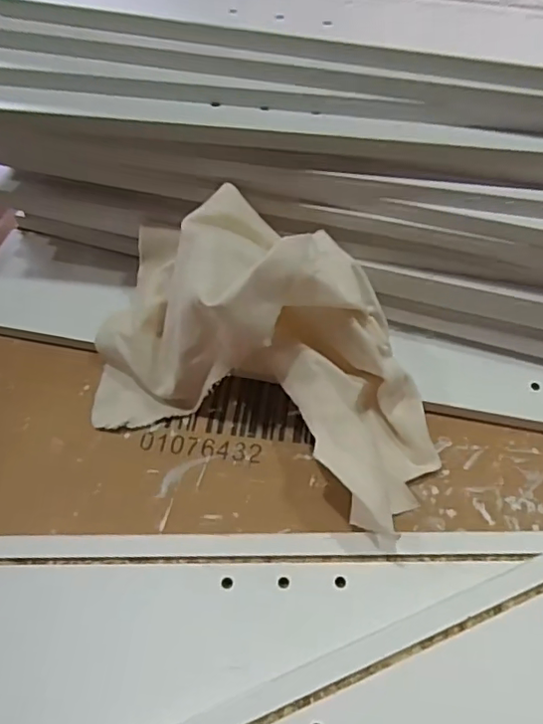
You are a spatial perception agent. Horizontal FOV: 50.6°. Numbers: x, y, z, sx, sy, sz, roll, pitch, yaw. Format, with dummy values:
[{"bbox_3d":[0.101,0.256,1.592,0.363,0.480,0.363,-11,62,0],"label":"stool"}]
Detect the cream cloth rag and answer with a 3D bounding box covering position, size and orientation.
[{"bbox_3d":[-0.005,-0.013,0.364,0.243,0.113,0.142,20,57,15],"label":"cream cloth rag"}]

